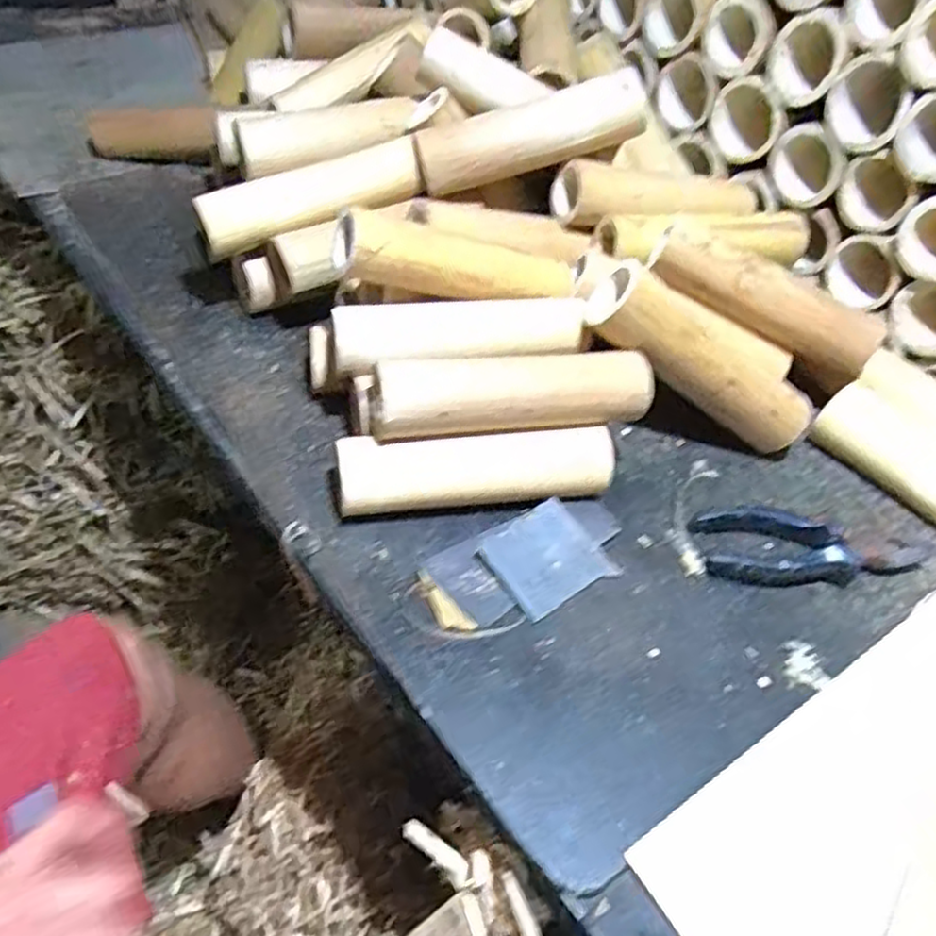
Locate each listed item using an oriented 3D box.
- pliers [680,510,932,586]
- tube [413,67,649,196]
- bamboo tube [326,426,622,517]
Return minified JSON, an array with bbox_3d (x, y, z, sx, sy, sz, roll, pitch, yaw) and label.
[{"bbox_3d":[0.231,0.055,0.496,0.148,0.024,0.054,3,52,-4],"label":"pliers"},{"bbox_3d":[0.051,-0.272,0.600,0.184,0.043,0.044,-15,53,4],"label":"tube"},{"bbox_3d":[0.008,0.002,0.489,0.182,0.044,0.035,-5,53,-10],"label":"bamboo tube"}]

